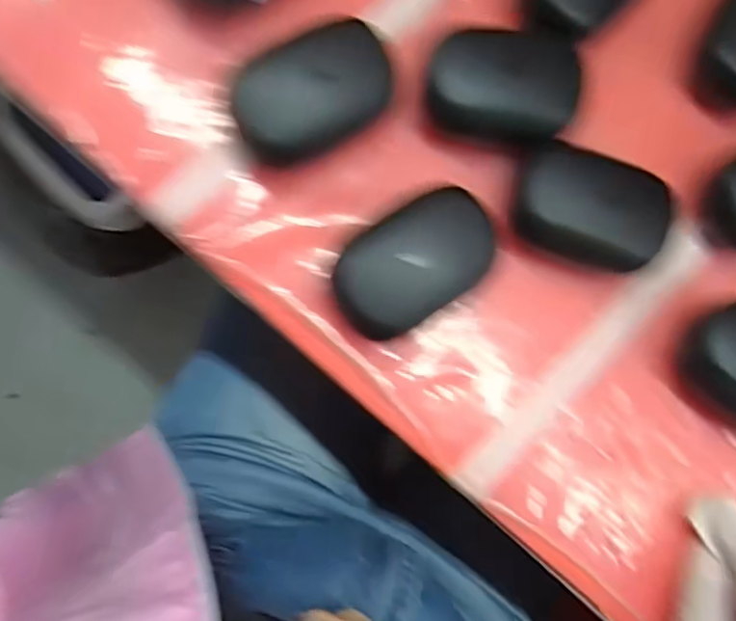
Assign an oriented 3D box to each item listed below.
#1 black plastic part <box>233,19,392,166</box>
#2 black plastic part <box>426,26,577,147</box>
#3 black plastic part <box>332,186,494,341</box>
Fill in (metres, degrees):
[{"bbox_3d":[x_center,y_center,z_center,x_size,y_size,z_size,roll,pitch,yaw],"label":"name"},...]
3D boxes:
[{"bbox_3d":[-0.027,-0.106,0.285,0.077,0.034,0.046,-31,89,-10],"label":"black plastic part"},{"bbox_3d":[0.070,-0.115,0.301,0.076,0.018,0.055,-1,84,-8],"label":"black plastic part"},{"bbox_3d":[0.022,-0.023,0.289,0.080,0.025,0.051,-35,89,-10],"label":"black plastic part"}]

